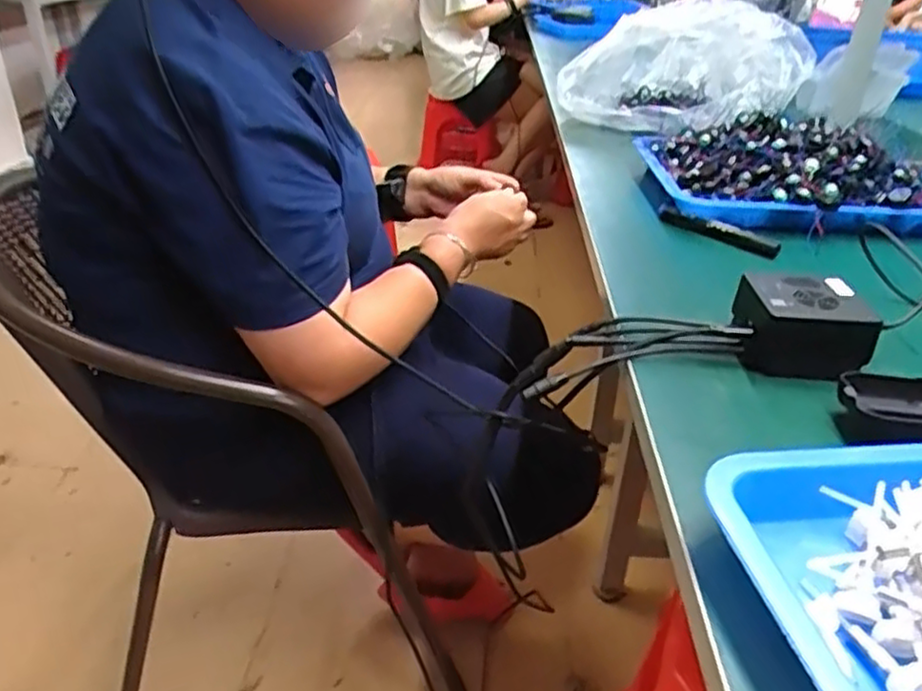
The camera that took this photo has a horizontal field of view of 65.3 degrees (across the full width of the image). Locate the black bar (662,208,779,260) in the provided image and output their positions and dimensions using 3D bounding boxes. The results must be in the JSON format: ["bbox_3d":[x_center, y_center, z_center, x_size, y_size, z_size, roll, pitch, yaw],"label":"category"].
[{"bbox_3d":[0.264,-0.117,0.738,0.016,0.018,0.132,-22,38,-34],"label":"black bar"}]

